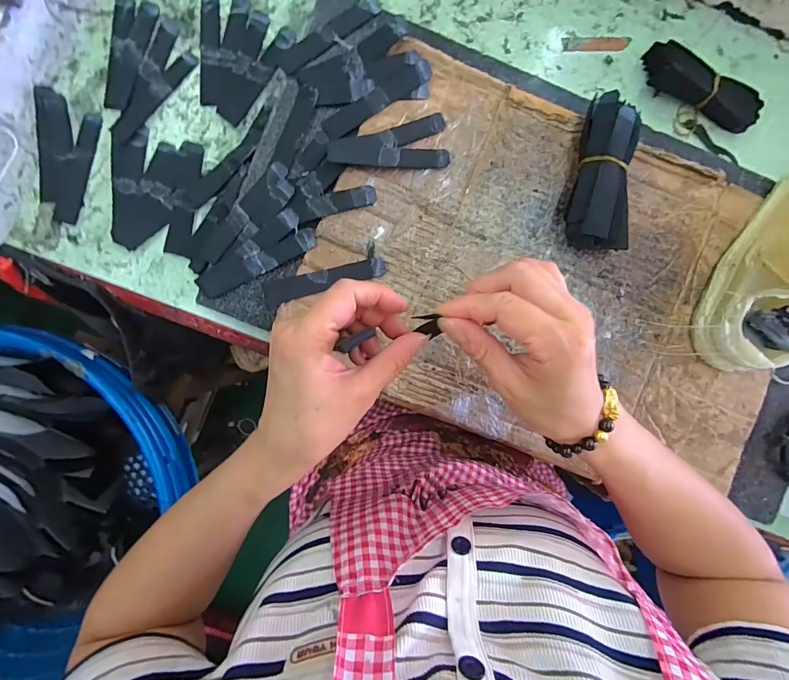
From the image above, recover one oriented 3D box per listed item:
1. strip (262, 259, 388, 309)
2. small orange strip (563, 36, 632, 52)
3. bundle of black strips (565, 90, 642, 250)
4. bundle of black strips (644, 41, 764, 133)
[{"bbox_3d":[-0.067,-0.058,0.367,0.117,0.005,0.023,-17,92,-6],"label":"strip"},{"bbox_3d":[0.223,-0.326,0.418,0.075,0.005,0.016,-3,92,-3],"label":"small orange strip"},{"bbox_3d":[0.194,-0.154,0.359,0.057,0.047,0.139,4,91,-2],"label":"bundle of black strips"},{"bbox_3d":[0.332,-0.272,0.403,0.136,0.025,0.039,26,90,-3],"label":"bundle of black strips"}]

